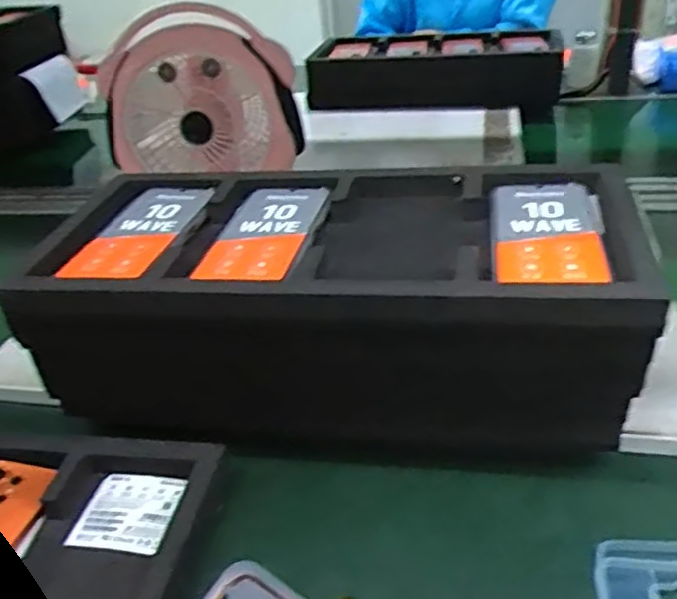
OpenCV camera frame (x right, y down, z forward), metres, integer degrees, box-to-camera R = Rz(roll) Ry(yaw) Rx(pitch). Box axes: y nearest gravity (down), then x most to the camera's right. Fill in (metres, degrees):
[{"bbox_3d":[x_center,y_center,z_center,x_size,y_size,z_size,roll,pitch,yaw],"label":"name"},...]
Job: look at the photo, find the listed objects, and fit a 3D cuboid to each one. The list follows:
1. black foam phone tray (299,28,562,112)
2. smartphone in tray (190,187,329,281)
[{"bbox_3d":[0.202,-0.459,1.368,0.452,0.096,0.241,0,33,10],"label":"black foam phone tray"},{"bbox_3d":[-0.063,-0.058,0.587,0.079,0.011,0.161,3,34,14],"label":"smartphone in tray"}]

